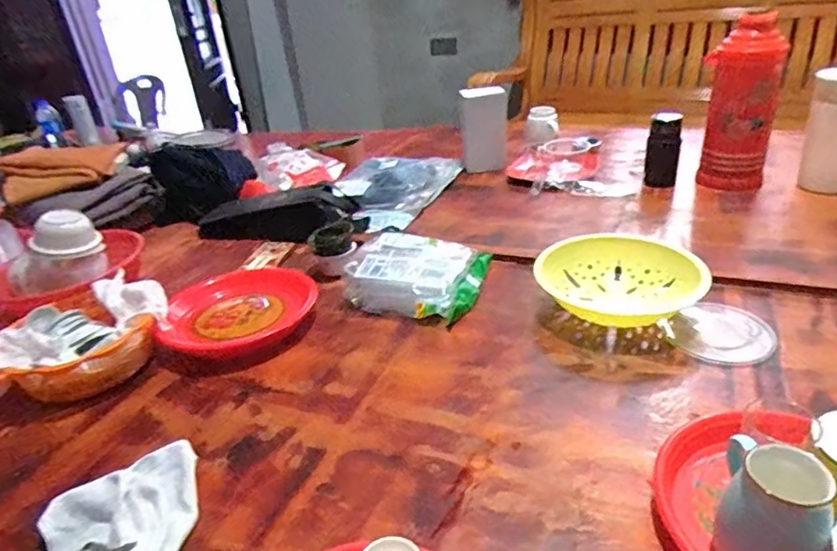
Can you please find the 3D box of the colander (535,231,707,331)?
[{"bbox_3d":[0.326,-0.008,0.906,0.240,0.069,0.209,3,30,18],"label":"colander"}]

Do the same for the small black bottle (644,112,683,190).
[{"bbox_3d":[0.546,-0.276,1.229,0.064,0.157,0.060,7,32,24],"label":"small black bottle"}]

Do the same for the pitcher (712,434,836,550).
[{"bbox_3d":[0.303,0.207,0.473,0.075,0.113,0.093,11,34,30],"label":"pitcher"}]

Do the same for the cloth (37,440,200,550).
[{"bbox_3d":[-0.323,0.256,0.603,0.155,0.046,0.183,-8,29,0],"label":"cloth"}]

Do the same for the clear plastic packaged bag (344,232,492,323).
[{"bbox_3d":[-0.003,-0.008,0.967,0.217,0.075,0.187,3,30,19],"label":"clear plastic packaged bag"}]

